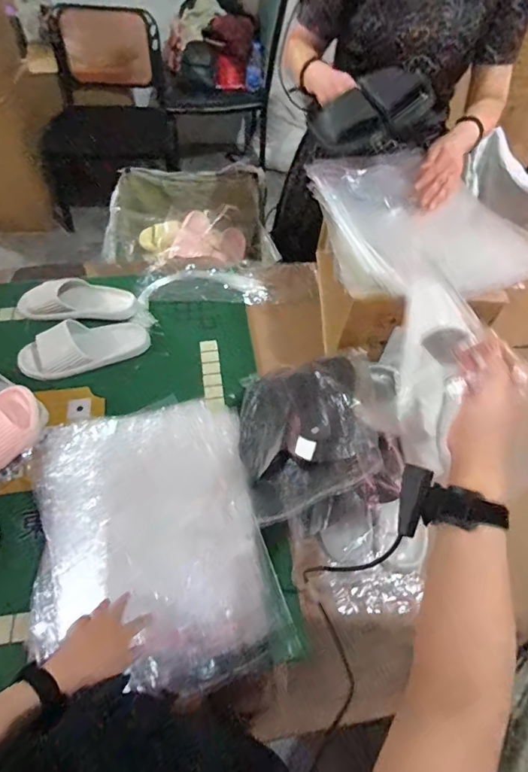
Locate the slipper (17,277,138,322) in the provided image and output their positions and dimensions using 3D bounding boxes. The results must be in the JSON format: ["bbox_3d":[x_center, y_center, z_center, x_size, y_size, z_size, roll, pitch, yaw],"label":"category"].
[{"bbox_3d":[-0.428,-0.194,1.037,0.259,0.050,0.094,2,56,-3],"label":"slipper"}]

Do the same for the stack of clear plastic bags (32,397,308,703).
[{"bbox_3d":[-0.184,0.234,0.730,0.347,0.049,0.443,-11,58,-12],"label":"stack of clear plastic bags"}]

